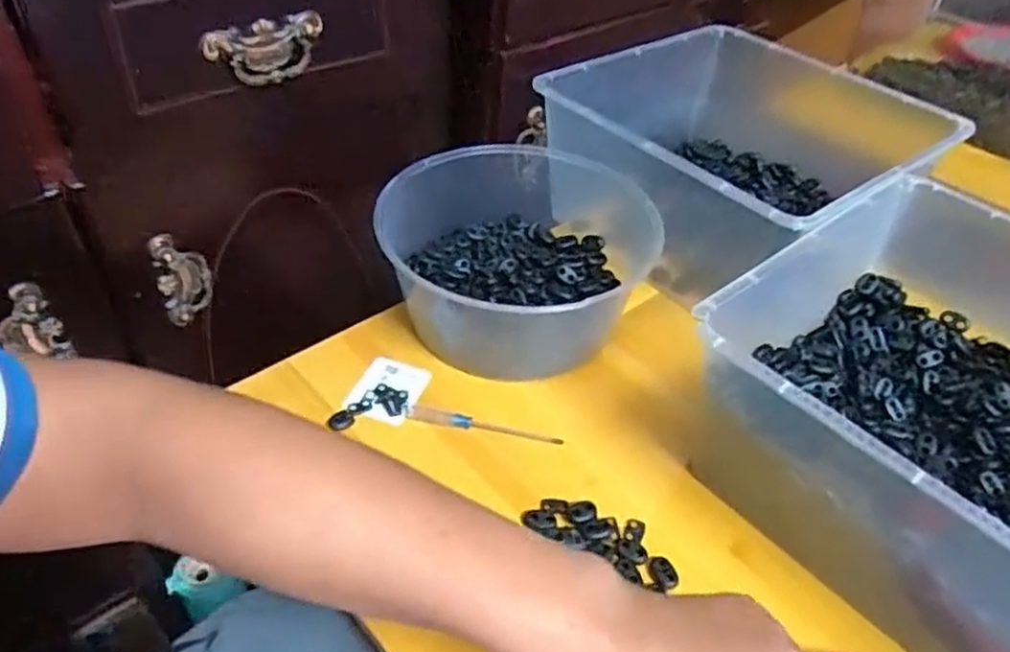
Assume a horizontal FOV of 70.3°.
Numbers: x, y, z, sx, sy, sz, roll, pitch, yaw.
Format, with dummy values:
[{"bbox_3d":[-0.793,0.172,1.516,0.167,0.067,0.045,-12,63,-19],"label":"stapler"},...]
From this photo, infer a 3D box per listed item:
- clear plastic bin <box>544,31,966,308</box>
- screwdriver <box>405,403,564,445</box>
[{"bbox_3d":[0.228,-0.162,0.722,0.316,0.139,0.307,-28,52,-31],"label":"clear plastic bin"},{"bbox_3d":[-0.017,0.075,0.538,0.118,0.007,0.013,12,43,6],"label":"screwdriver"}]

